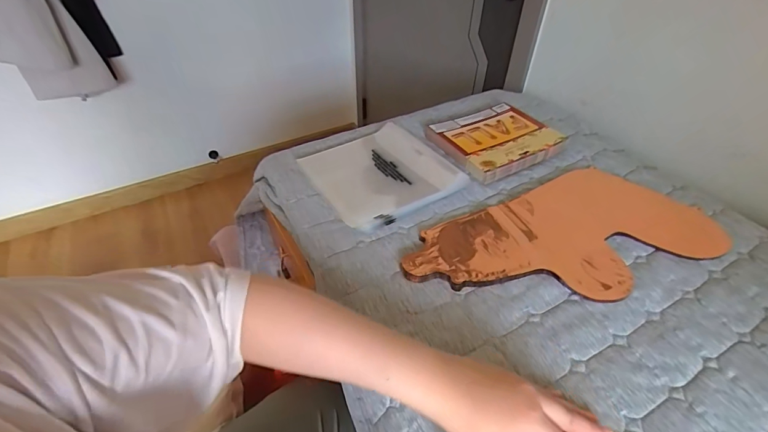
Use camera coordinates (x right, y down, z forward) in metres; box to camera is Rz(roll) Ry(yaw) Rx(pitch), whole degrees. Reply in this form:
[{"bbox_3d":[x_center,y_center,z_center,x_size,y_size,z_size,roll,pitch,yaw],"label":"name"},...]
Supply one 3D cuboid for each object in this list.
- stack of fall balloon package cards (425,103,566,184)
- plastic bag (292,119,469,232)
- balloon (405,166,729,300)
[{"bbox_3d":[0.204,-0.142,0.700,0.197,0.032,0.164,-23,47,-22],"label":"stack of fall balloon package cards"},{"bbox_3d":[-0.007,-0.070,0.624,0.201,0.031,0.196,-25,48,-24],"label":"plastic bag"},{"bbox_3d":[0.249,0.031,0.530,0.436,0.013,0.201,-18,45,-18],"label":"balloon"}]

